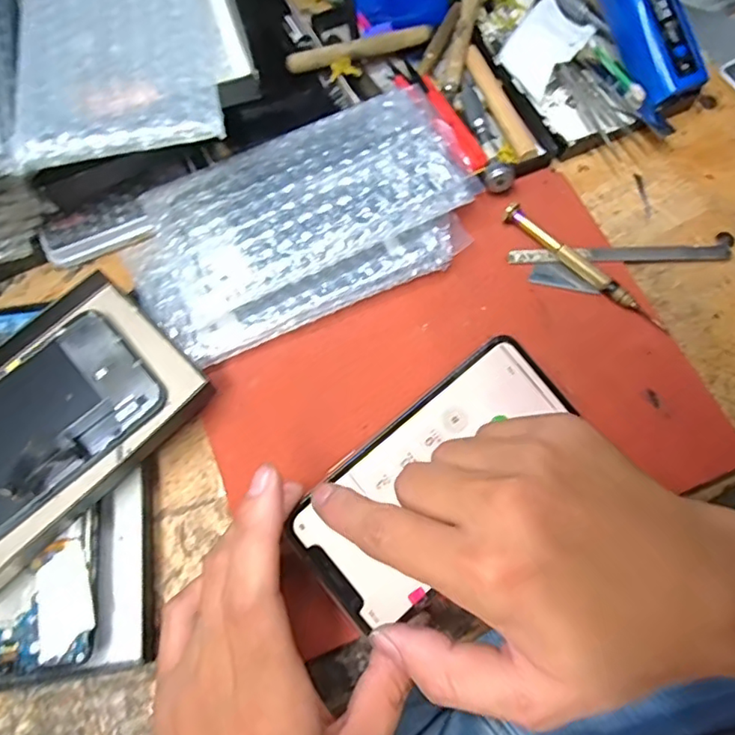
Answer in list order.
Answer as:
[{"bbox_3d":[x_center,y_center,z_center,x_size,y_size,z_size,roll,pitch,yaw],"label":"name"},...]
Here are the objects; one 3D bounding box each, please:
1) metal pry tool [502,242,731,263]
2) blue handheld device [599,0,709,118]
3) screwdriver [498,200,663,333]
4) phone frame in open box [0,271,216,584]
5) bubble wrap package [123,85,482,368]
[{"bbox_3d":[0.146,-0.065,0.331,0.128,0.004,0.011,-3,70,-1],"label":"metal pry tool"},{"bbox_3d":[0.169,-0.229,0.357,0.030,0.038,0.137,-25,92,-9],"label":"blue handheld device"},{"bbox_3d":[0.120,-0.056,0.324,0.106,0.010,0.009,42,75,14],"label":"screwdriver"},{"bbox_3d":[-0.170,0.031,0.277,0.103,0.022,0.166,44,76,11],"label":"phone frame in open box"},{"bbox_3d":[-0.035,-0.082,0.316,0.187,0.028,0.106,-24,71,-8],"label":"bubble wrap package"}]

